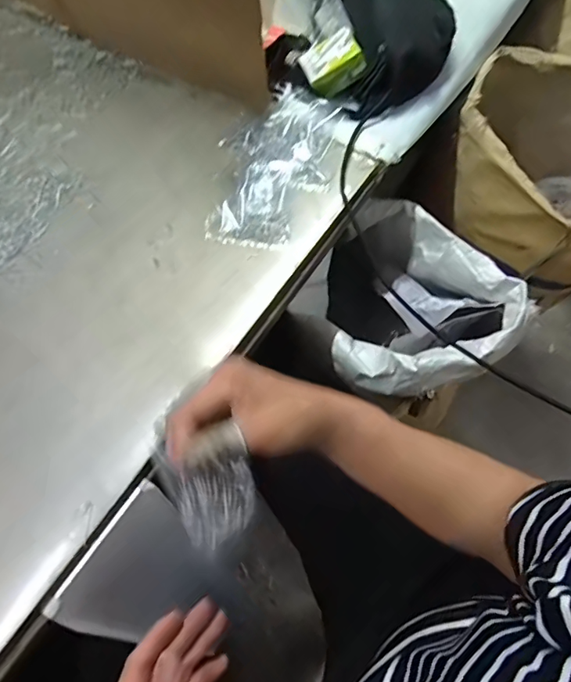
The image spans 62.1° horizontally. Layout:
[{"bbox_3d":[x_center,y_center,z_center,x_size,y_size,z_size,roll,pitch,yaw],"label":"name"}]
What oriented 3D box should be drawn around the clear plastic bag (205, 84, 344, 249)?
[{"bbox_3d":[-0.008,-0.217,0.565,0.118,0.022,0.255,10,61,5],"label":"clear plastic bag"}]

